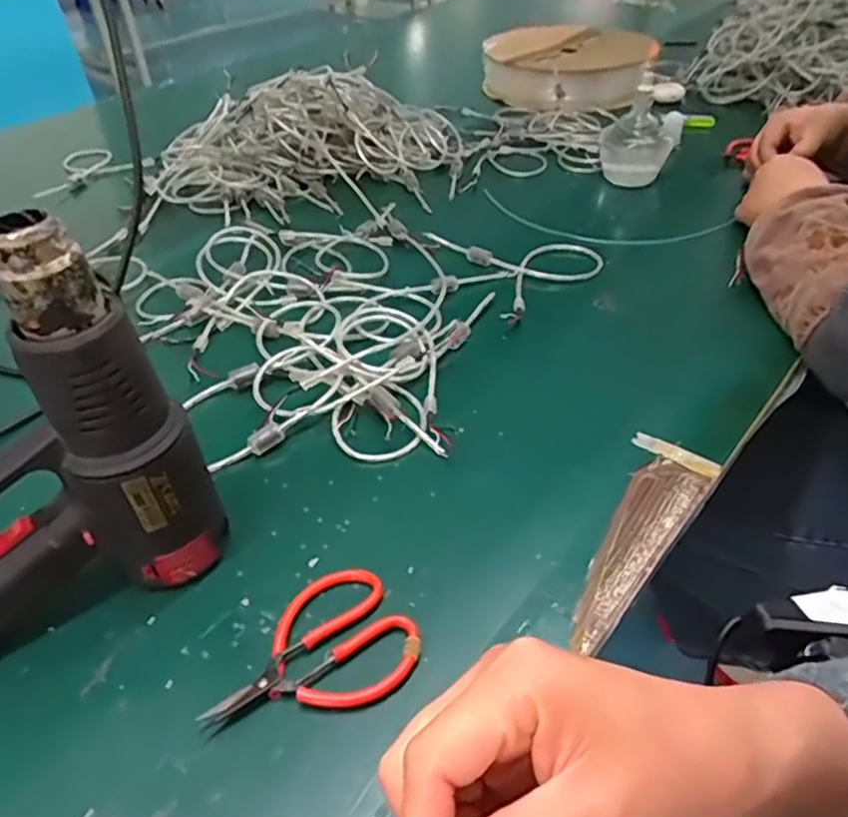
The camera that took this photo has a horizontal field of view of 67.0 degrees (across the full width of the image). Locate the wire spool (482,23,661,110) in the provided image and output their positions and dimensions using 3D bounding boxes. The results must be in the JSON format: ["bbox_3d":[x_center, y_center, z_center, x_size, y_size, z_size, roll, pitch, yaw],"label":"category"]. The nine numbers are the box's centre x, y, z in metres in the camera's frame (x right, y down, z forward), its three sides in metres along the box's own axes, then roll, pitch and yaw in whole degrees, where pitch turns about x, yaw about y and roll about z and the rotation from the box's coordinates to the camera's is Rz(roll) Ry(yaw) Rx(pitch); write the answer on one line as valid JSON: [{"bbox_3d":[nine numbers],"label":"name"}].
[{"bbox_3d":[0.238,-0.582,1.089,0.224,0.105,0.250,-19,45,-17],"label":"wire spool"}]

